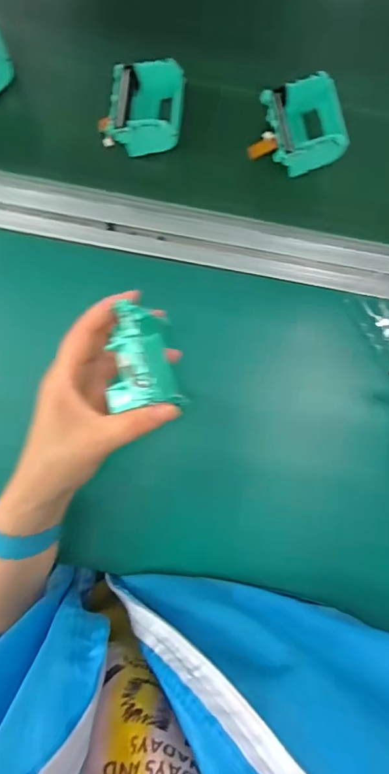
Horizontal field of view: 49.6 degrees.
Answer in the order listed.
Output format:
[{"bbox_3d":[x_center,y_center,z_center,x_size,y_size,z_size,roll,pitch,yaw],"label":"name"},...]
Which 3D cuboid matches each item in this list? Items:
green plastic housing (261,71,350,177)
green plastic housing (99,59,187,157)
[{"bbox_3d":[0.099,-0.235,0.383,0.064,0.047,0.073,-12,86,1],"label":"green plastic housing"},{"bbox_3d":[-0.044,-0.252,0.384,0.067,0.034,0.082,8,87,2],"label":"green plastic housing"}]

